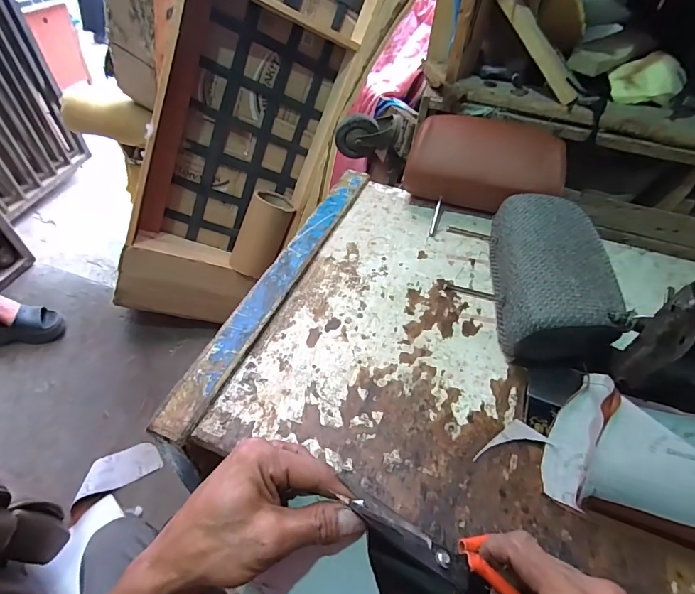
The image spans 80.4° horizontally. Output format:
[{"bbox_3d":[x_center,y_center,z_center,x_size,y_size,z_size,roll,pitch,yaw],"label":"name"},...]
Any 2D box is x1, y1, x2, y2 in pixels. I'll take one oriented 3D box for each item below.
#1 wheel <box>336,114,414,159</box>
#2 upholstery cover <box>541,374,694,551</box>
[{"bbox_3d":[0.058,-0.390,1.000,0.167,0.100,0.065,11,52,5],"label":"wheel"},{"bbox_3d":[0.369,0.179,0.421,0.289,0.076,0.142,16,52,9],"label":"upholstery cover"}]

